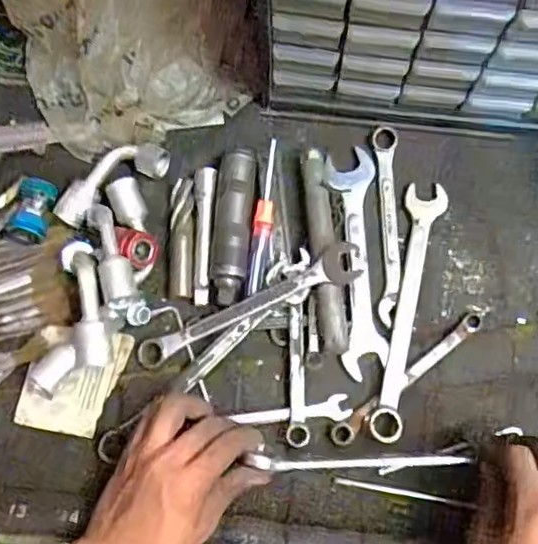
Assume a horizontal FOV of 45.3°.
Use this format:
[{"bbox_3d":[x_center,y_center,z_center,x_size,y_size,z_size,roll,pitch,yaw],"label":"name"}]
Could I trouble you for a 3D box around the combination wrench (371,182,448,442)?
[{"bbox_3d":[0.120,0.030,0.550,0.033,0.007,0.224,12,77,2],"label":"combination wrench"}]

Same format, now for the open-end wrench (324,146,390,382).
[{"bbox_3d":[0.076,-0.010,0.565,0.043,0.006,0.201,-2,77,-1],"label":"open-end wrench"}]

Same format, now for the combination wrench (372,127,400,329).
[{"bbox_3d":[0.104,-0.042,0.568,0.023,0.007,0.179,2,77,0],"label":"combination wrench"}]

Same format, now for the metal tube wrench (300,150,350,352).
[{"bbox_3d":[0.047,-0.021,0.549,0.024,0.024,0.180,-5,77,-2],"label":"metal tube wrench"}]

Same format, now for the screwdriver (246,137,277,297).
[{"bbox_3d":[-0.005,-0.046,0.554,0.016,0.022,0.133,6,77,1],"label":"screwdriver"}]

